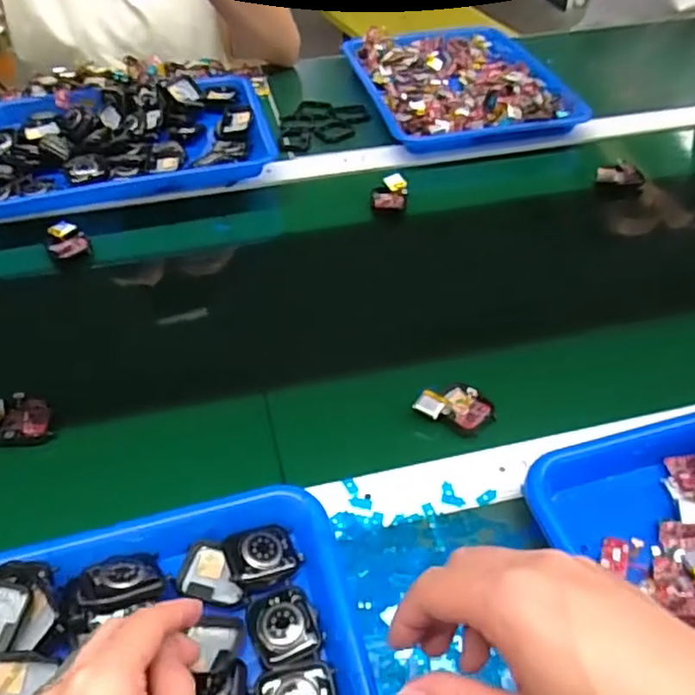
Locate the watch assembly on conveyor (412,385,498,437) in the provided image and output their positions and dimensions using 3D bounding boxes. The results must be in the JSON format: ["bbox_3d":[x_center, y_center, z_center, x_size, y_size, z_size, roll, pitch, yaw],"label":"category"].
[{"bbox_3d":[0.084,0.044,0.492,0.058,0.014,0.040,12,48,11],"label":"watch assembly on conveyor"}]

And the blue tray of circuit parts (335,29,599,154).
[{"bbox_3d":[0.145,-0.360,0.863,0.254,0.051,0.311,-9,47,-8],"label":"blue tray of circuit parts"}]

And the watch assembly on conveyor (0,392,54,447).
[{"bbox_3d":[-0.250,0.055,0.483,0.057,0.018,0.036,1,47,1],"label":"watch assembly on conveyor"}]

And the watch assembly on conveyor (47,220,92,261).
[{"bbox_3d":[-0.280,-0.108,0.638,0.037,0.017,0.041,-20,50,-17],"label":"watch assembly on conveyor"}]

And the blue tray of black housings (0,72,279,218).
[{"bbox_3d":[-0.263,-0.246,0.750,0.326,0.054,0.236,-12,48,-10],"label":"blue tray of black housings"}]

